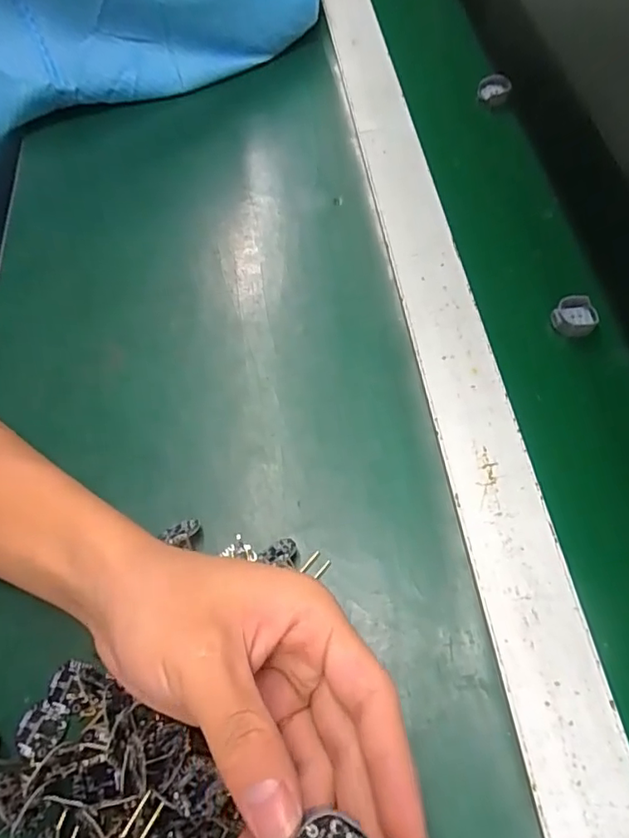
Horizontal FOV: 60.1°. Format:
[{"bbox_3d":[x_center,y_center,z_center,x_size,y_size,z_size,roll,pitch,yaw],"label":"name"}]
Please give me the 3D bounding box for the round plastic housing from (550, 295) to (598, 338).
[{"bbox_3d":[0.177,-0.070,0.370,0.027,0.010,0.029,-2,62,3],"label":"round plastic housing"}]

